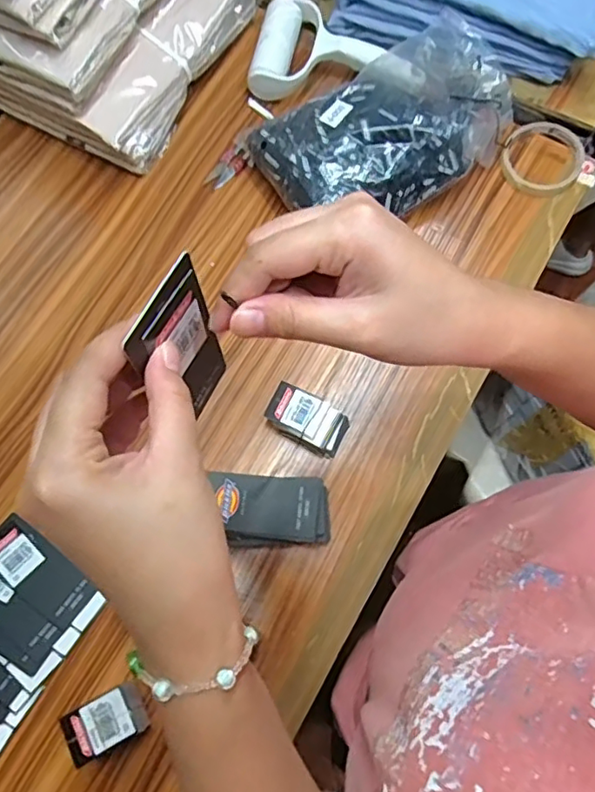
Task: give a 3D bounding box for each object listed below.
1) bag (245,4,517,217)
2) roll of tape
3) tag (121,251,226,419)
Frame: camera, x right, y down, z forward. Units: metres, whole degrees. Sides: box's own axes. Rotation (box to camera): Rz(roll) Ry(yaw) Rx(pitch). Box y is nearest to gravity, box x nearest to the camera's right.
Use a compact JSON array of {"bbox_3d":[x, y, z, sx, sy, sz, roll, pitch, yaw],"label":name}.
[{"bbox_3d":[0.096,-0.276,0.605,0.264,0.075,0.164,-37,76,-10],"label":"bag"},{"bbox_3d":[0.267,-0.258,0.625,0.098,0.017,0.080,-33,75,-9],"label":"roll of tape"},{"bbox_3d":[-0.052,-0.019,0.269,0.004,0.094,0.047,24,69,14],"label":"tag"}]

